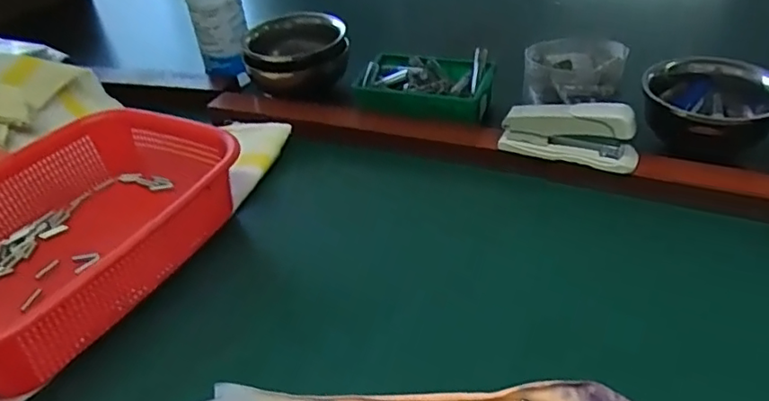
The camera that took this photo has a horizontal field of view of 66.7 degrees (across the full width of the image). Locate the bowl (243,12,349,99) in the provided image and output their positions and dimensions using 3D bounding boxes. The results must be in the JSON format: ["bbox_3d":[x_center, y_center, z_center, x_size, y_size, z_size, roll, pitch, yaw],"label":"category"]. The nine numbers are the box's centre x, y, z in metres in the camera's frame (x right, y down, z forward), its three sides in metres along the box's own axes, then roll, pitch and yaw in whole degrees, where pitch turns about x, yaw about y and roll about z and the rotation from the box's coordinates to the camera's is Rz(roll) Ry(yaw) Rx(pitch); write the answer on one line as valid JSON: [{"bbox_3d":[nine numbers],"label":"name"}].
[{"bbox_3d":[-0.108,-0.176,0.729,0.127,0.075,0.111,-7,37,-4],"label":"bowl"}]

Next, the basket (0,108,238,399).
[{"bbox_3d":[-0.273,0.026,0.506,0.215,0.075,0.285,16,41,25],"label":"basket"}]

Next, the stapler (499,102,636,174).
[{"bbox_3d":[0.170,-0.064,0.539,0.120,0.053,0.028,16,41,24],"label":"stapler"}]

